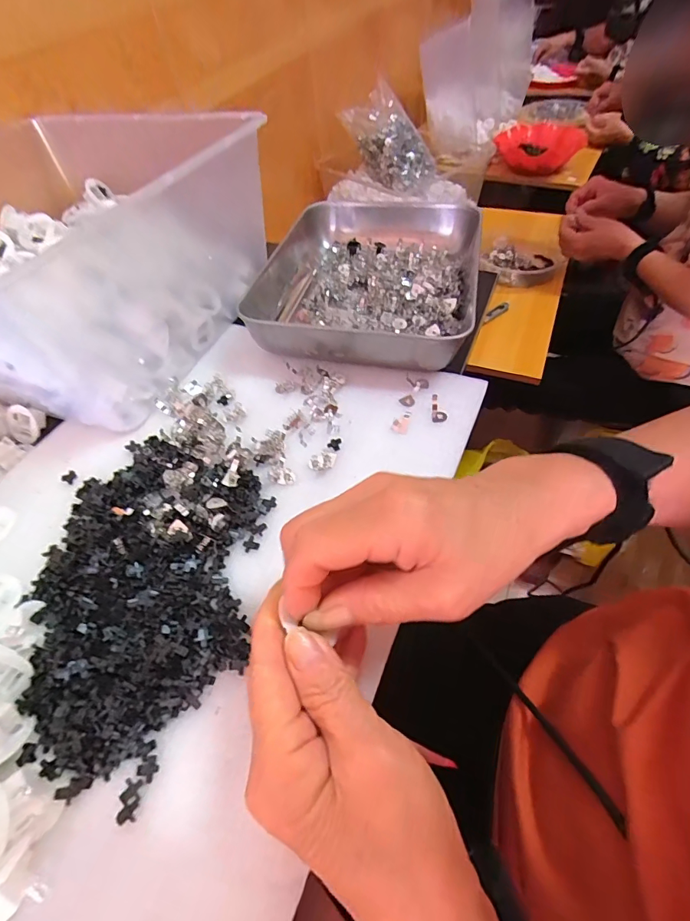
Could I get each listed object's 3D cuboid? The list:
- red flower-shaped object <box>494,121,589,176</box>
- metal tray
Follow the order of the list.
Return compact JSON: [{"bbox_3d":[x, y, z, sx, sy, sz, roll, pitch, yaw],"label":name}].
[{"bbox_3d":[0.569,-0.911,1.247,0.243,0.077,0.377,15,55,14],"label":"red flower-shaped object"},{"bbox_3d":[0.017,-0.183,0.426,0.204,0.044,0.247,8,53,9],"label":"metal tray"}]

